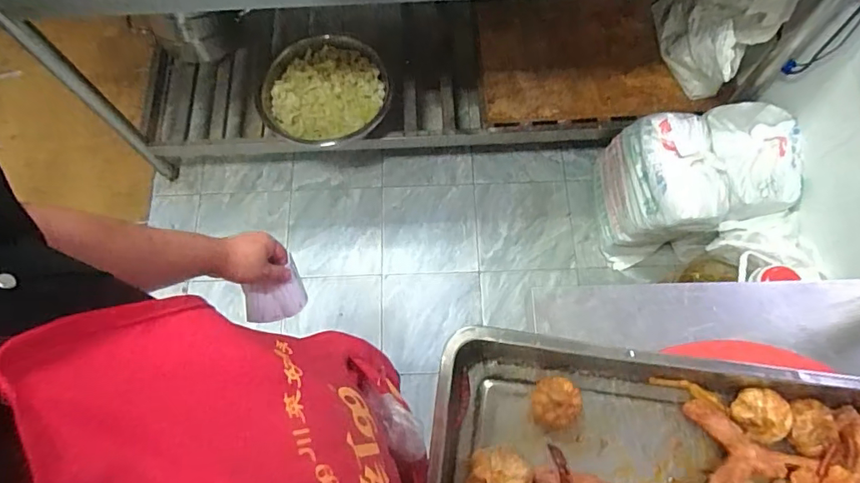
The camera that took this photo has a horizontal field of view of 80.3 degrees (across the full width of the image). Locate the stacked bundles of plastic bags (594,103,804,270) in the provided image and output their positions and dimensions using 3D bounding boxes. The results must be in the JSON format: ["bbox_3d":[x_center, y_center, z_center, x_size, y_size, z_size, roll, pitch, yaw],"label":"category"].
[{"bbox_3d":[0.709,-0.132,1.407,0.407,0.397,0.333,-2,70,1],"label":"stacked bundles of plastic bags"}]

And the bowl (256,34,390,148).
[{"bbox_3d":[-0.299,-0.415,1.445,0.355,0.111,0.330,0,70,1],"label":"bowl"}]

